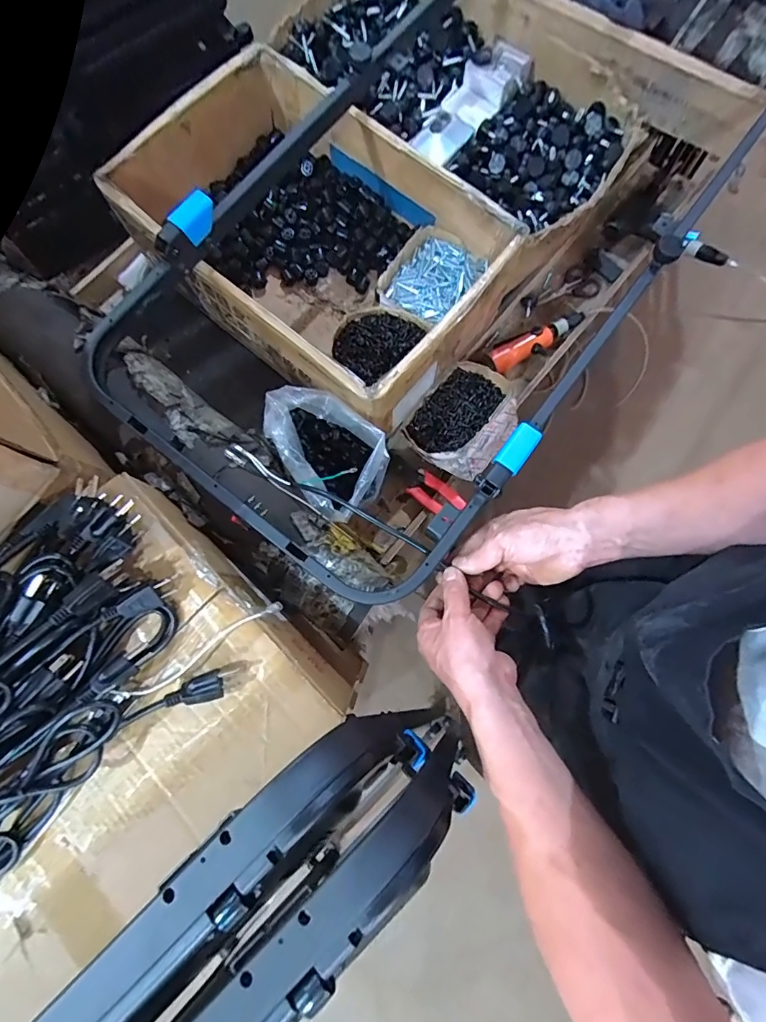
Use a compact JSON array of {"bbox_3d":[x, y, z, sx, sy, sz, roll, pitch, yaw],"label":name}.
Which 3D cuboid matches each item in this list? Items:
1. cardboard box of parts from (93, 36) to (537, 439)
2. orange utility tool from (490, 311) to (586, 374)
[{"bbox_3d":[-0.100,-0.408,0.738,0.541,0.181,0.365,40,81,7],"label":"cardboard box of parts"},{"bbox_3d":[0.267,-0.298,0.811,0.171,0.035,0.043,-27,80,-5],"label":"orange utility tool"}]

